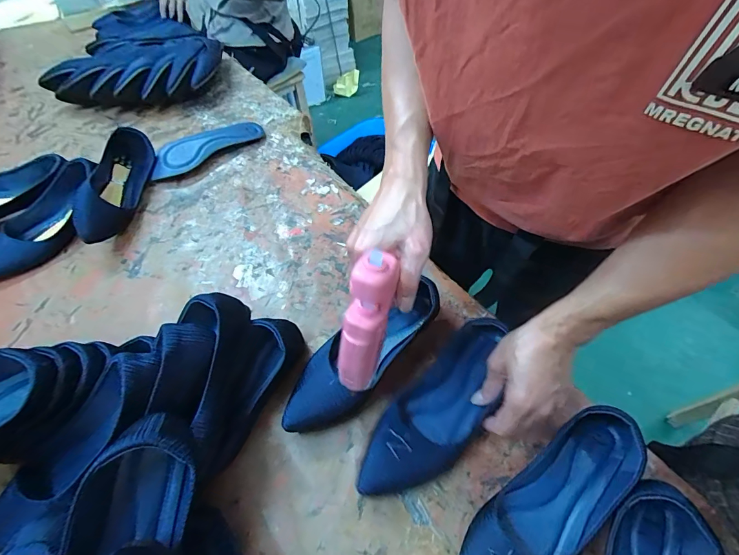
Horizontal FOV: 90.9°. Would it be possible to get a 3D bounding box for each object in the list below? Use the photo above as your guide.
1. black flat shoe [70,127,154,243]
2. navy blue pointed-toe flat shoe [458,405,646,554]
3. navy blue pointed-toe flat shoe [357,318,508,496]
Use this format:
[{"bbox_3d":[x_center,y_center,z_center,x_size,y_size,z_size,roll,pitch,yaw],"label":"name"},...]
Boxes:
[{"bbox_3d":[-0.461,-0.163,0.659,0.067,0.089,0.249,2,55,4],"label":"black flat shoe"},{"bbox_3d":[0.191,0.238,0.374,0.268,0.053,0.092,-32,59,-19],"label":"navy blue pointed-toe flat shoe"},{"bbox_3d":[0.093,0.153,0.449,0.095,0.042,0.263,32,63,23],"label":"navy blue pointed-toe flat shoe"}]

